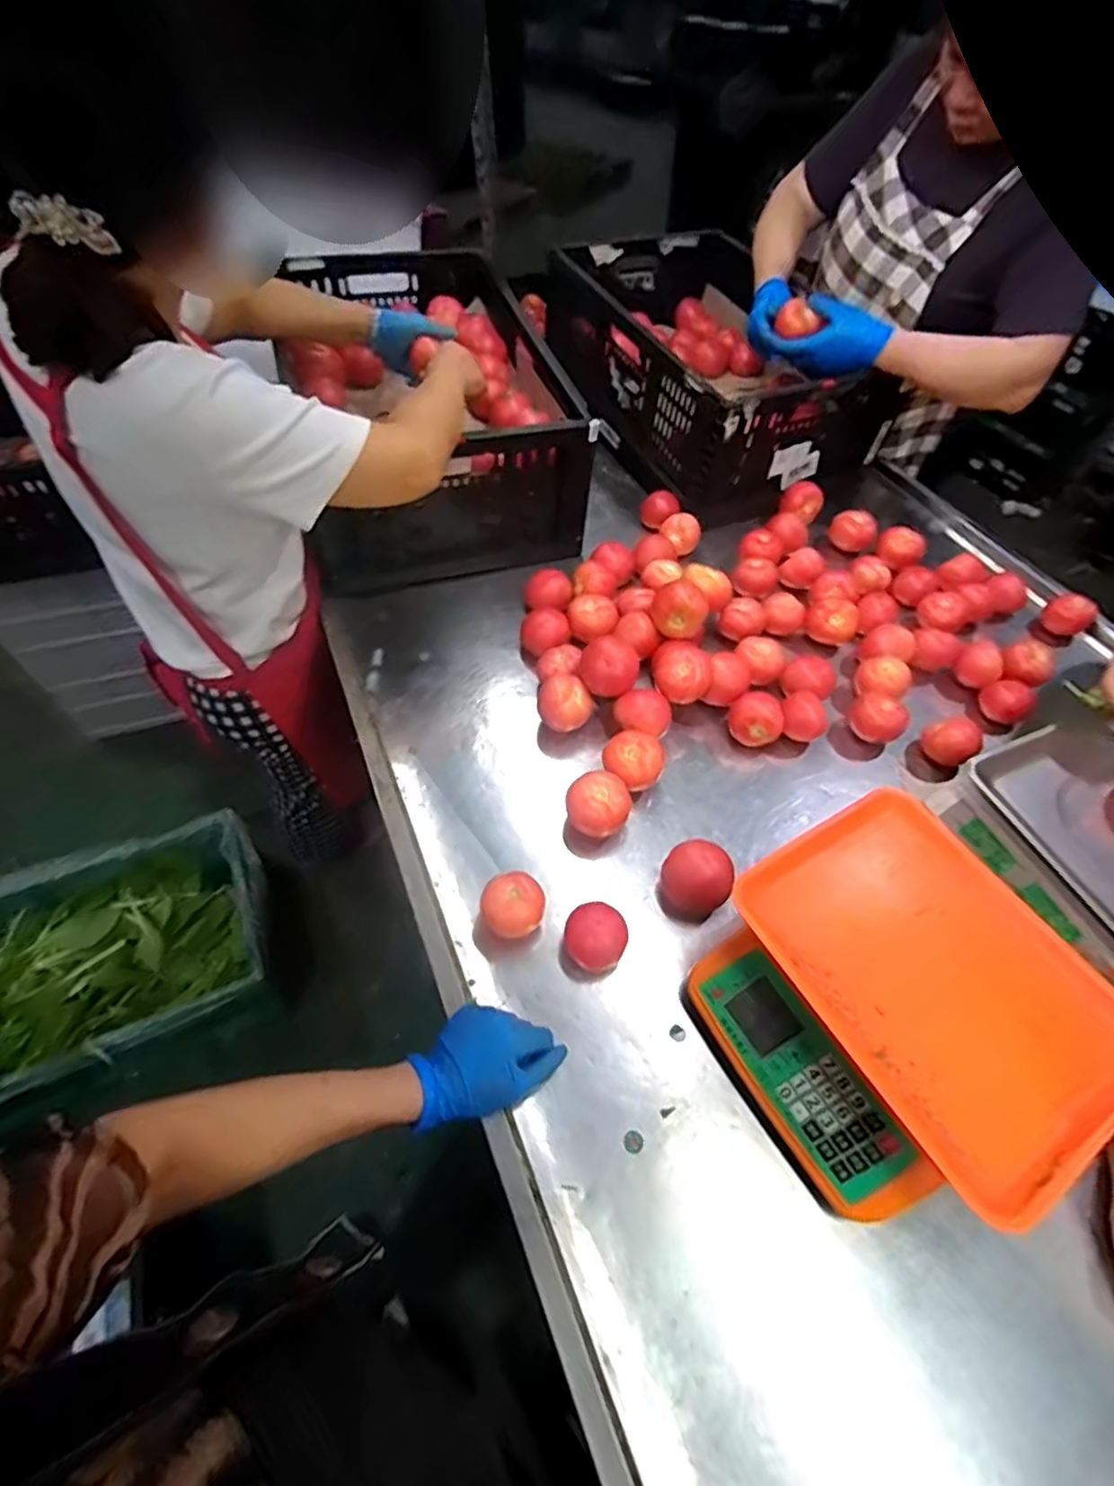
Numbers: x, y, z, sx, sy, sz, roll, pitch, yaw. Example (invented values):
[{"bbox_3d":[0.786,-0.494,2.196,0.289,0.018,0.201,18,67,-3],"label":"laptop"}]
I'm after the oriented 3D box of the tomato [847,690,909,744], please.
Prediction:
[{"bbox_3d":[0.406,-0.026,0.801,0.067,0.059,0.058,35,59,22],"label":"tomato"}]

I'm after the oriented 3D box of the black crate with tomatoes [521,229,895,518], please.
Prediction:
[{"bbox_3d":[0.287,-0.697,1.171,0.441,0.232,0.617,-15,55,-13],"label":"black crate with tomatoes"}]

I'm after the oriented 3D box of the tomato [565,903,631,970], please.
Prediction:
[{"bbox_3d":[0.038,0.196,0.626,0.058,0.054,0.053,1,52,-1],"label":"tomato"}]

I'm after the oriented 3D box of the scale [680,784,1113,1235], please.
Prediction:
[{"bbox_3d":[0.298,0.231,0.559,0.281,0.130,0.288,-25,57,-20],"label":"scale"}]

